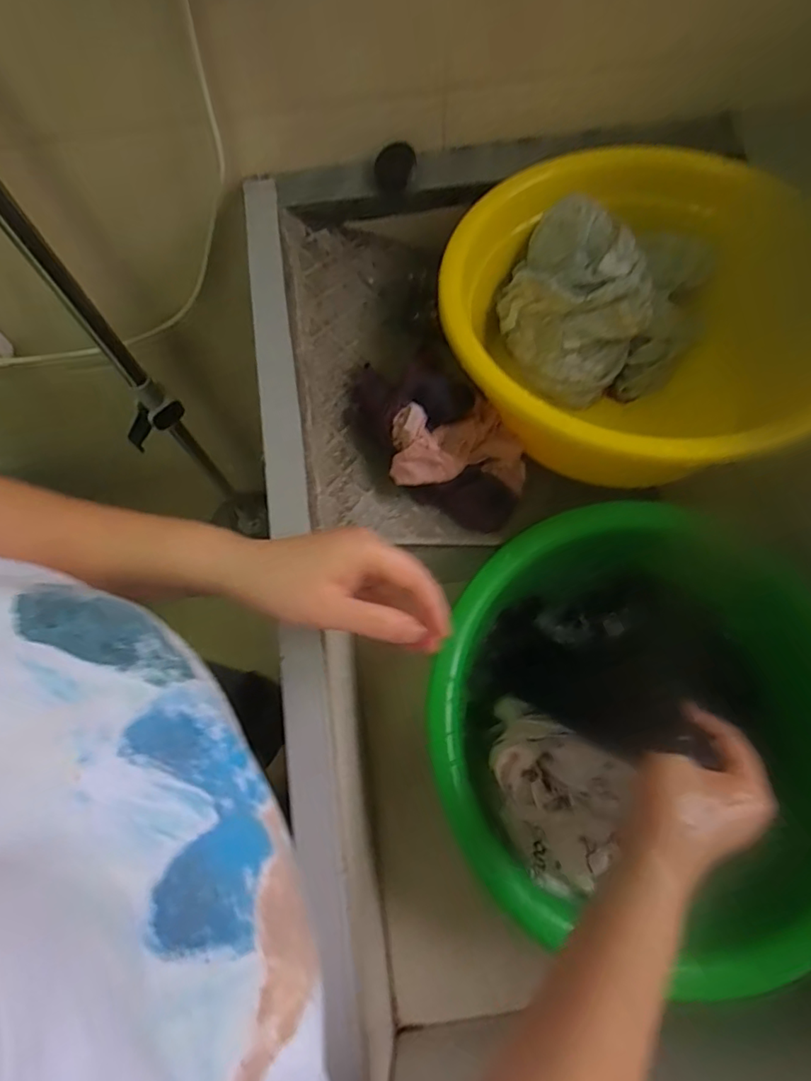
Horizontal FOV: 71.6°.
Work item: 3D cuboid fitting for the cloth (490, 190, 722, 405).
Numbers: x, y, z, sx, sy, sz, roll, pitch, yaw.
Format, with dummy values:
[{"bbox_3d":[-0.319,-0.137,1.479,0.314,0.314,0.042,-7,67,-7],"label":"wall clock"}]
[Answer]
[{"bbox_3d":[0.191,-0.231,0.532,0.172,0.099,0.182,29,76,8],"label":"cloth"}]

